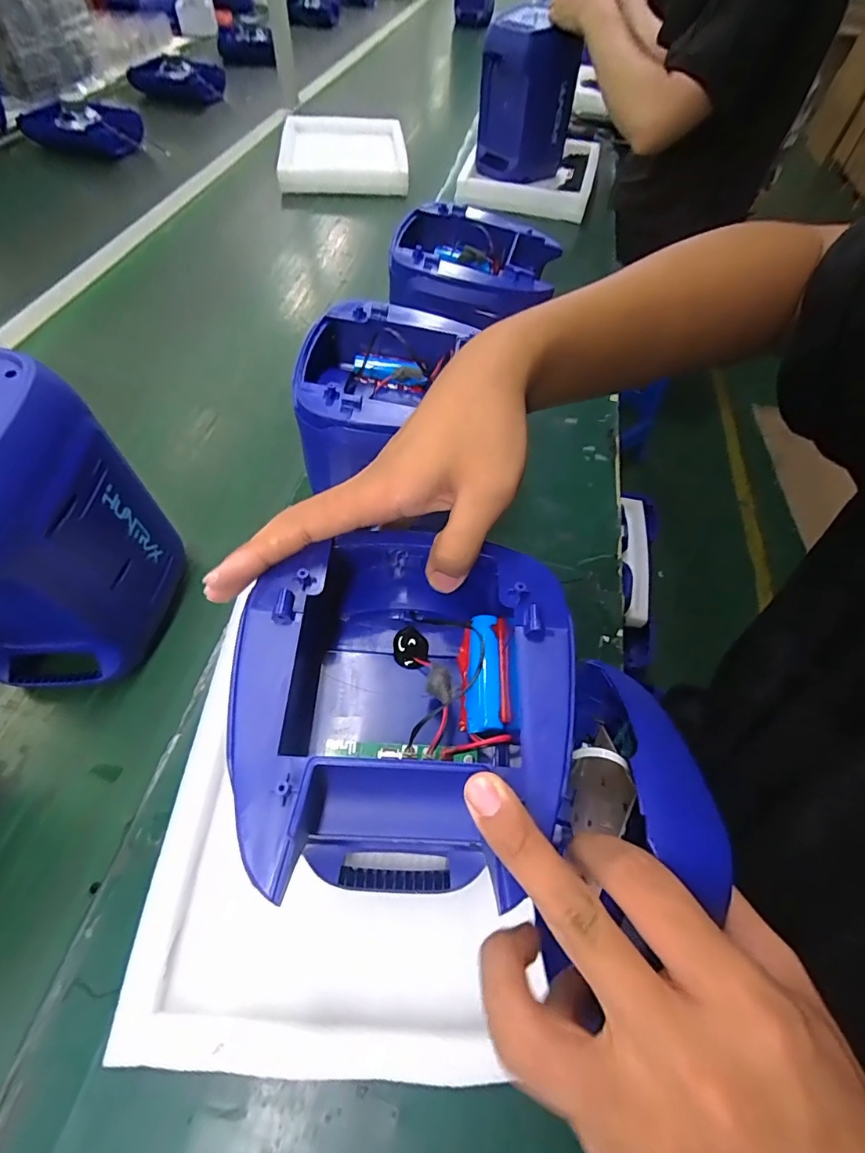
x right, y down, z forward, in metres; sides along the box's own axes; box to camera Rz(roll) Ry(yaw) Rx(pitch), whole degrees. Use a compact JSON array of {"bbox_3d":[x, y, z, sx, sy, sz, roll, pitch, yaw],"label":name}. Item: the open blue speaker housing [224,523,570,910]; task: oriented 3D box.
[{"bbox_3d":[-0.014,0.058,0.249,0.158,0.057,0.171,4,57,0],"label":"open blue speaker housing"}]

